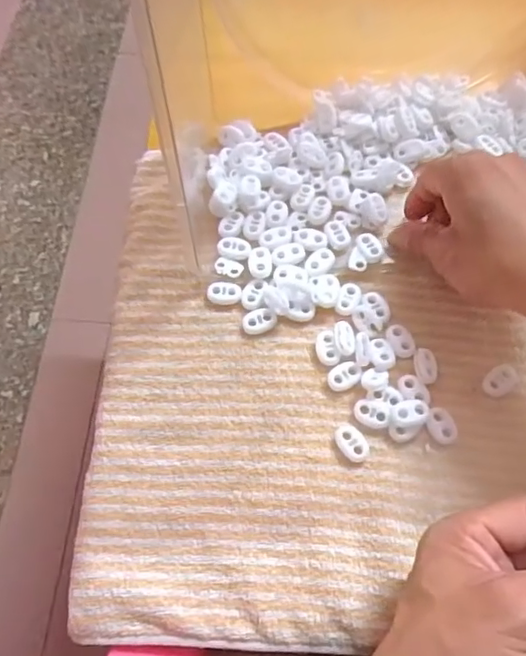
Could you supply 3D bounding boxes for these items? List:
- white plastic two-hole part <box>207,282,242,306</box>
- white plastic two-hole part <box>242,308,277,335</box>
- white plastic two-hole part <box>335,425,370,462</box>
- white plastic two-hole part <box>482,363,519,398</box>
[{"bbox_3d":[-0.025,-0.024,0.368,0.022,0.004,0.014,8,67,4],"label":"white plastic two-hole part"},{"bbox_3d":[-0.002,-0.004,0.362,0.022,0.008,0.015,-19,68,-7],"label":"white plastic two-hole part"},{"bbox_3d":[0.052,0.068,0.330,0.015,0.006,0.023,-37,71,-14],"label":"white plastic two-hole part"},{"bbox_3d":[0.146,0.031,0.344,0.026,0.009,0.015,-38,71,-14],"label":"white plastic two-hole part"}]

